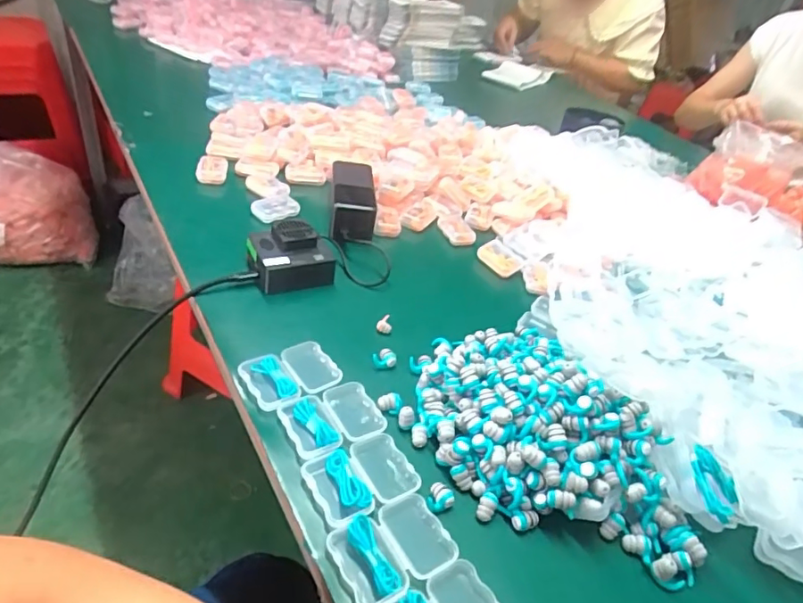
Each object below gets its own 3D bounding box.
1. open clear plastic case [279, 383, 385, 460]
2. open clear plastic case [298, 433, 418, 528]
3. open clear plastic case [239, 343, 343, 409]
[{"bbox_3d":[-0.053,0.094,0.429,0.074,0.011,0.056,-13,44,-30],"label":"open clear plastic case"},{"bbox_3d":[-0.028,0.126,0.389,0.074,0.015,0.055,-15,45,-32],"label":"open clear plastic case"},{"bbox_3d":[-0.093,0.061,0.457,0.074,0.013,0.055,-20,48,-36],"label":"open clear plastic case"}]

